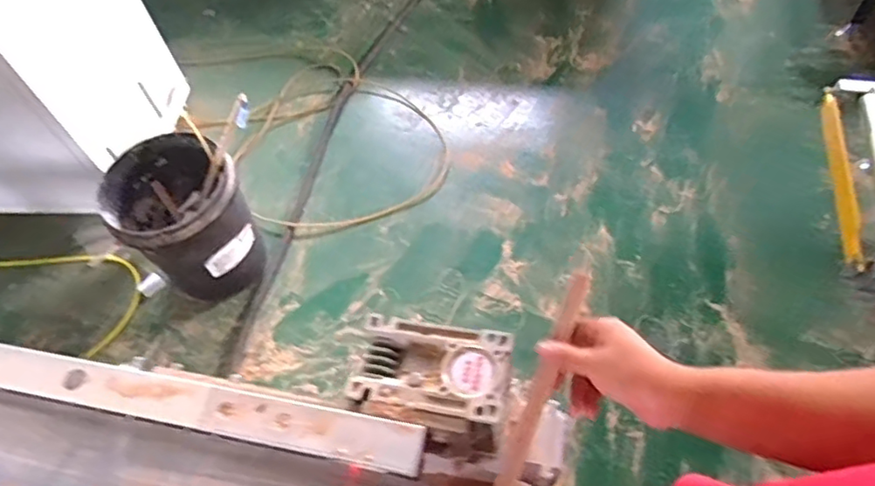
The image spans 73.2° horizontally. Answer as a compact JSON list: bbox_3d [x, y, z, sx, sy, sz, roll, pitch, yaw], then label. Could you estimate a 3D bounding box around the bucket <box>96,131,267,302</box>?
[{"bbox_3d":[-0.661,-0.042,1.578,0.321,0.369,0.302,-2,58,3],"label":"bucket"}]

